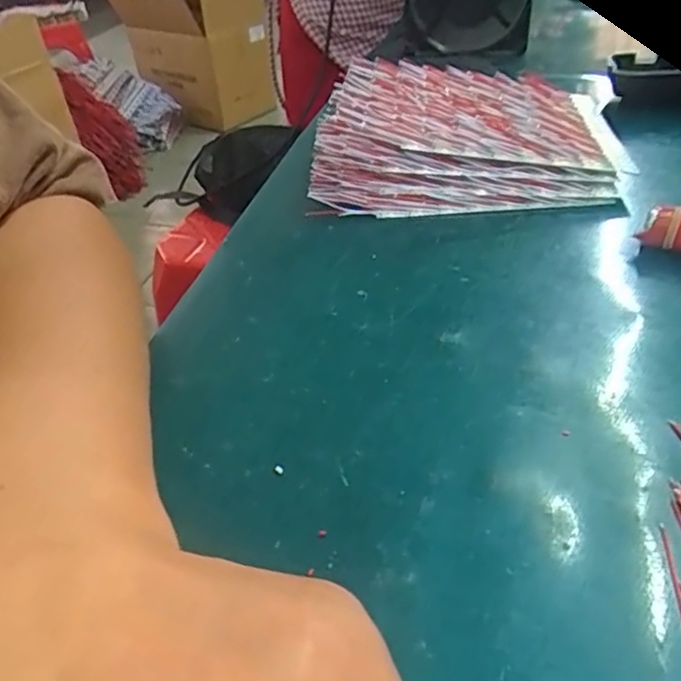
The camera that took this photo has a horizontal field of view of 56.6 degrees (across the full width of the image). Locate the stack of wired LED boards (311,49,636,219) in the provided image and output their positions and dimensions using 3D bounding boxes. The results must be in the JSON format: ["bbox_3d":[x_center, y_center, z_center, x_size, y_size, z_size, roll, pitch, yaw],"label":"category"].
[{"bbox_3d":[0.081,-0.141,0.428,0.199,0.054,0.155,-1,39,5],"label":"stack of wired LED boards"}]

